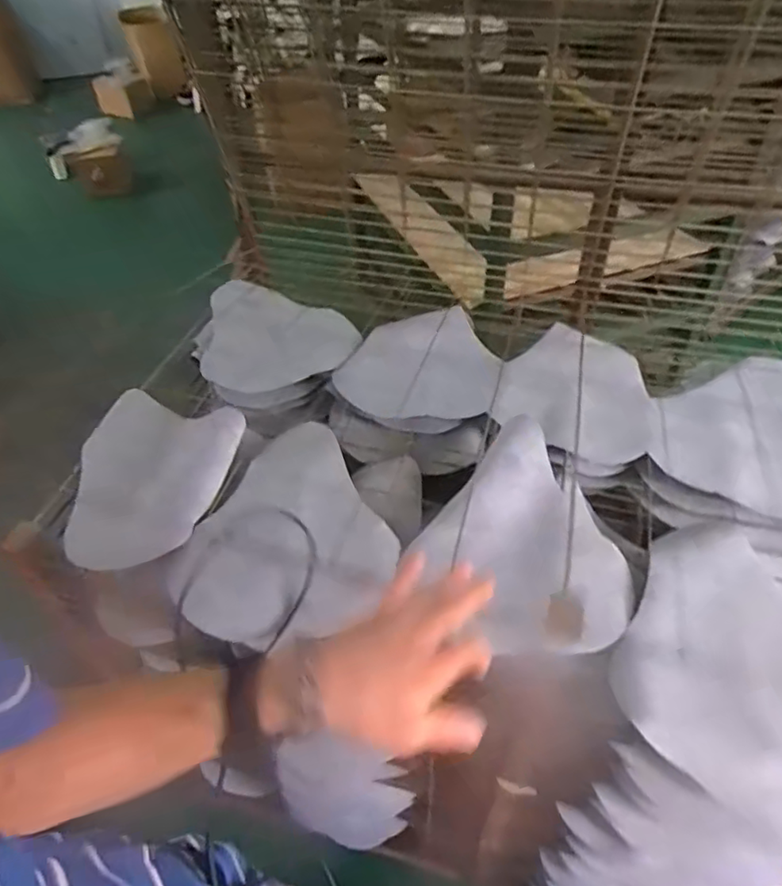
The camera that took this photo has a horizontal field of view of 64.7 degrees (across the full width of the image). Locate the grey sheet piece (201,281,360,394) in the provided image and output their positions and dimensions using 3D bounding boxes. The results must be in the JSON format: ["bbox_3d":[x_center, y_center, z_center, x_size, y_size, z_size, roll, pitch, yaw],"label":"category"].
[{"bbox_3d":[-0.162,-0.149,0.905,0.210,0.041,0.164,12,73,-3],"label":"grey sheet piece"}]

